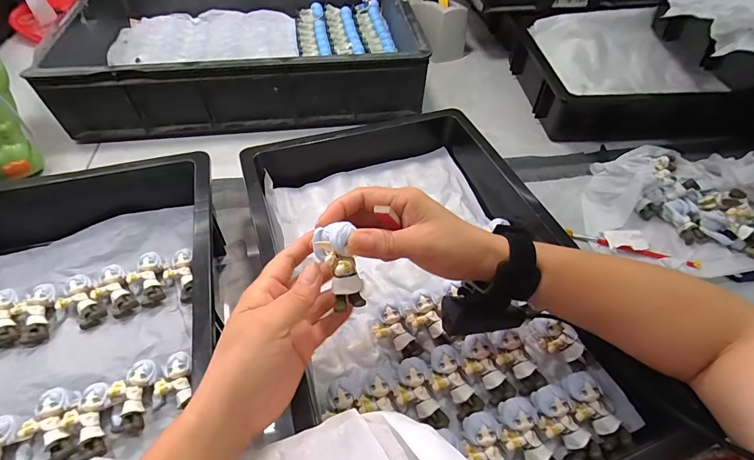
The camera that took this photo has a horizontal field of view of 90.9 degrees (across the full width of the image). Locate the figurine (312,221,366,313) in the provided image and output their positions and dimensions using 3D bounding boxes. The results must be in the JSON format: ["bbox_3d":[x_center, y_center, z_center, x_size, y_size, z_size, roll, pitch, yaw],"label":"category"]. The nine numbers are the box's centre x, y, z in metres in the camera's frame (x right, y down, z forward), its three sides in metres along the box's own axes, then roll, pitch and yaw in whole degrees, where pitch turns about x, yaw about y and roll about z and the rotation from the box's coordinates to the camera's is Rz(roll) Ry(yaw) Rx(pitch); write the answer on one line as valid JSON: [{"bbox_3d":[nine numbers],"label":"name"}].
[{"bbox_3d":[-0.023,0.027,0.260,0.027,0.060,0.024,-19,15,-17],"label":"figurine"}]

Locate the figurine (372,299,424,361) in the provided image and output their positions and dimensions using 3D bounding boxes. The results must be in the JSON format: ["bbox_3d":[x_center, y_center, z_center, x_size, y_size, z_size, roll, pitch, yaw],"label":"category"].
[{"bbox_3d":[0.019,0.098,0.369,0.041,0.029,0.062,-17,54,-15],"label":"figurine"}]

